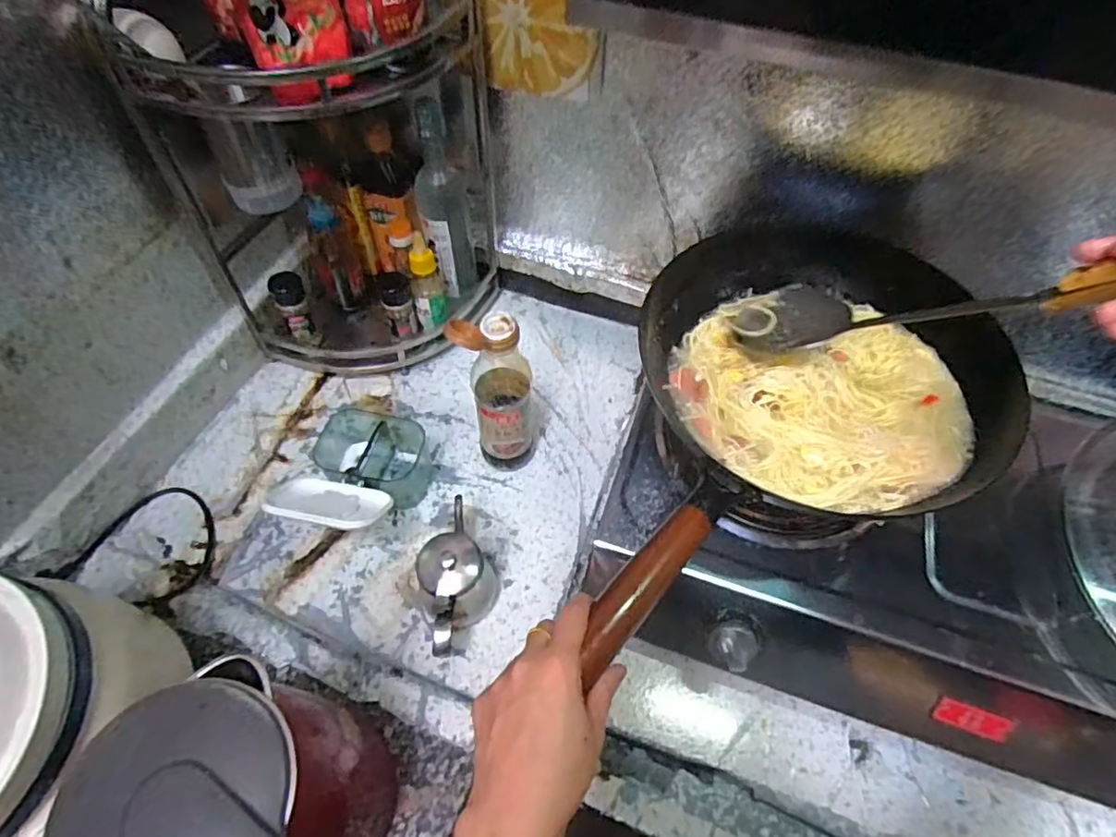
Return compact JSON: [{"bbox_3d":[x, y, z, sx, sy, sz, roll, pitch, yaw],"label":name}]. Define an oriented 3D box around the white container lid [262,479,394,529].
[{"bbox_3d":[-0.233,0.088,0.601,0.112,0.014,0.082,12,19,5],"label":"white container lid"}]

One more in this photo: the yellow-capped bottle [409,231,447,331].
[{"bbox_3d":[-0.169,-0.172,0.766,0.043,0.119,0.041,-9,57,-8],"label":"yellow-capped bottle"}]

